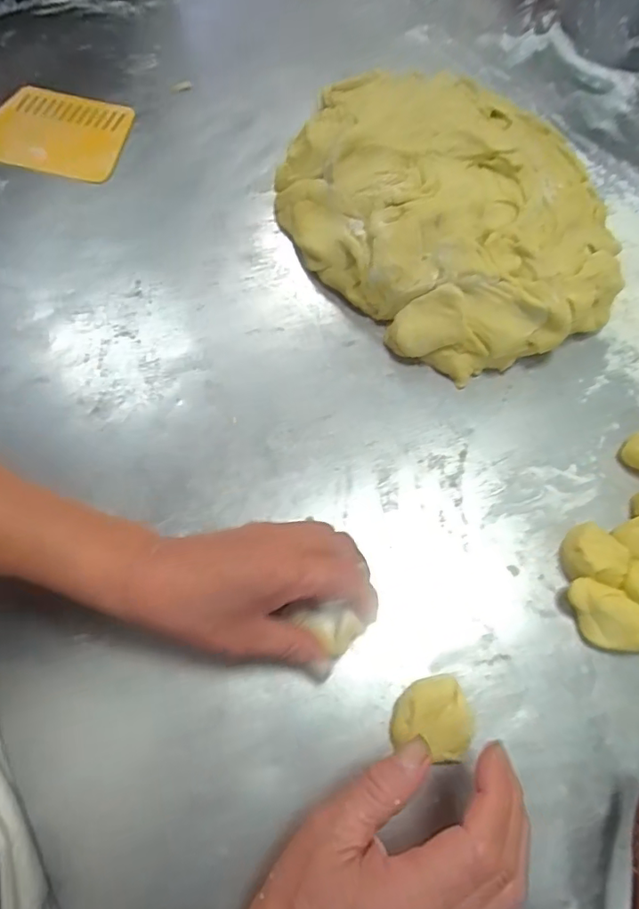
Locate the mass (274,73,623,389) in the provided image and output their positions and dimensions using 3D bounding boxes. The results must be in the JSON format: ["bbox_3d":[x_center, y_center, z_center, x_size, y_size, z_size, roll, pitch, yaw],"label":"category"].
[{"bbox_3d":[0.112,-0.231,0.487,0.261,0.072,0.335,-24,66,-12],"label":"mass"}]

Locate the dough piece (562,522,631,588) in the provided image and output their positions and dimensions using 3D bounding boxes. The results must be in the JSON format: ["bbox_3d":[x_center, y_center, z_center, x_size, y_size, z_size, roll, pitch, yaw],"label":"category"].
[{"bbox_3d":[0.194,0.071,0.369,0.038,0.029,0.045,28,66,13],"label":"dough piece"}]

